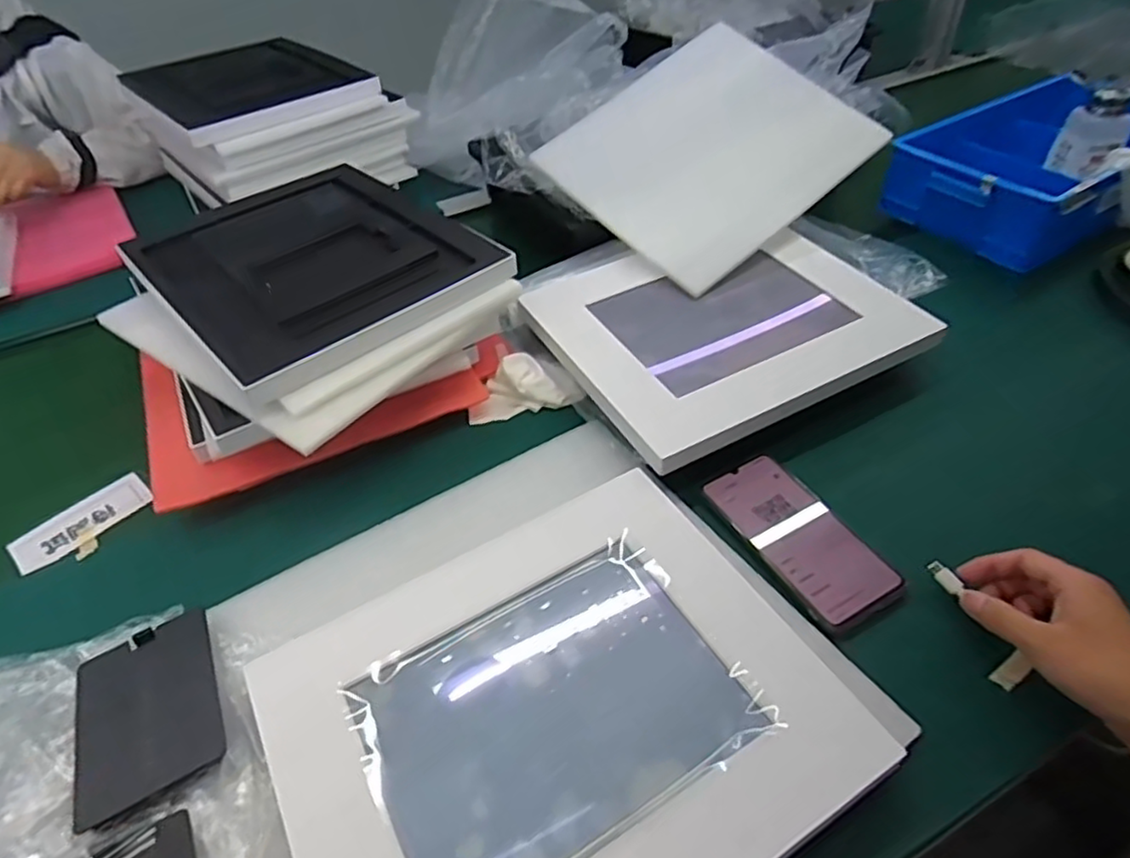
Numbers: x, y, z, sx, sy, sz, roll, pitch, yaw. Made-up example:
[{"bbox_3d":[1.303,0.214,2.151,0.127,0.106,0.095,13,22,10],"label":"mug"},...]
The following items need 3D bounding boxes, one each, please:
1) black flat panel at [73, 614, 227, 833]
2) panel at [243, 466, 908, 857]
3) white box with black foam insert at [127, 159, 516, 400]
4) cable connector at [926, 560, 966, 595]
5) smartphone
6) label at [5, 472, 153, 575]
[{"bbox_3d":[-0.261,0.175,0.425,0.083,0.008,0.117,-24,47,-18],"label":"black flat panel"},{"bbox_3d":[-0.009,0.166,0.405,0.299,0.022,0.255,-25,47,-19],"label":"panel"},{"bbox_3d":[-0.230,-0.156,0.618,0.246,0.027,0.300,-35,51,-27],"label":"white box with black foam insert"},{"bbox_3d":[0.256,0.100,0.458,0.007,0.009,0.023,-23,62,-18],"label":"cable connector"},{"bbox_3d":[0.172,0.075,0.501,0.070,0.013,0.146,-23,47,-18],"label":"smartphone"},{"bbox_3d":[-0.407,0.078,0.574,0.053,0.004,0.105,29,53,30],"label":"label"}]

